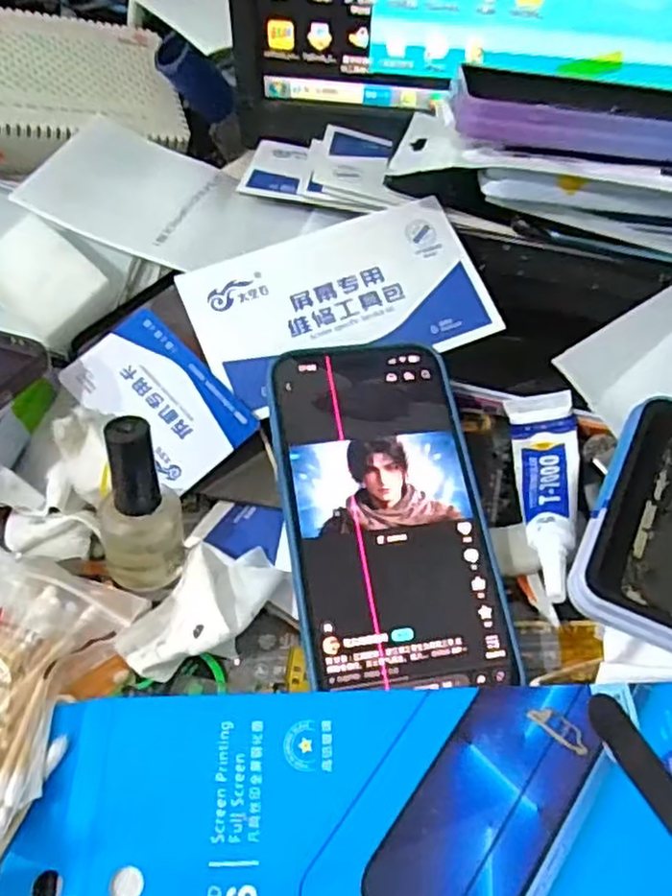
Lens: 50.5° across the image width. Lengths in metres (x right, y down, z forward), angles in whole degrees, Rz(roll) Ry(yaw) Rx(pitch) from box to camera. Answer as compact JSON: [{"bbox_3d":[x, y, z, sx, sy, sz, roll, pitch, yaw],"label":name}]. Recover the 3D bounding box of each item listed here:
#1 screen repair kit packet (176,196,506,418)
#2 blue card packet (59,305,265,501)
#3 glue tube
[{"bbox_3d":[0.003,-0.071,0.344,0.137,0.004,0.079,-22,76,-11],"label":"screen repair kit packet"},{"bbox_3d":[-0.081,-0.023,0.326,0.085,0.004,0.050,42,77,16],"label":"blue card packet"},{"bbox_3d":[0.094,0.018,0.302,0.030,0.023,0.097,1,50,0],"label":"glue tube"}]

